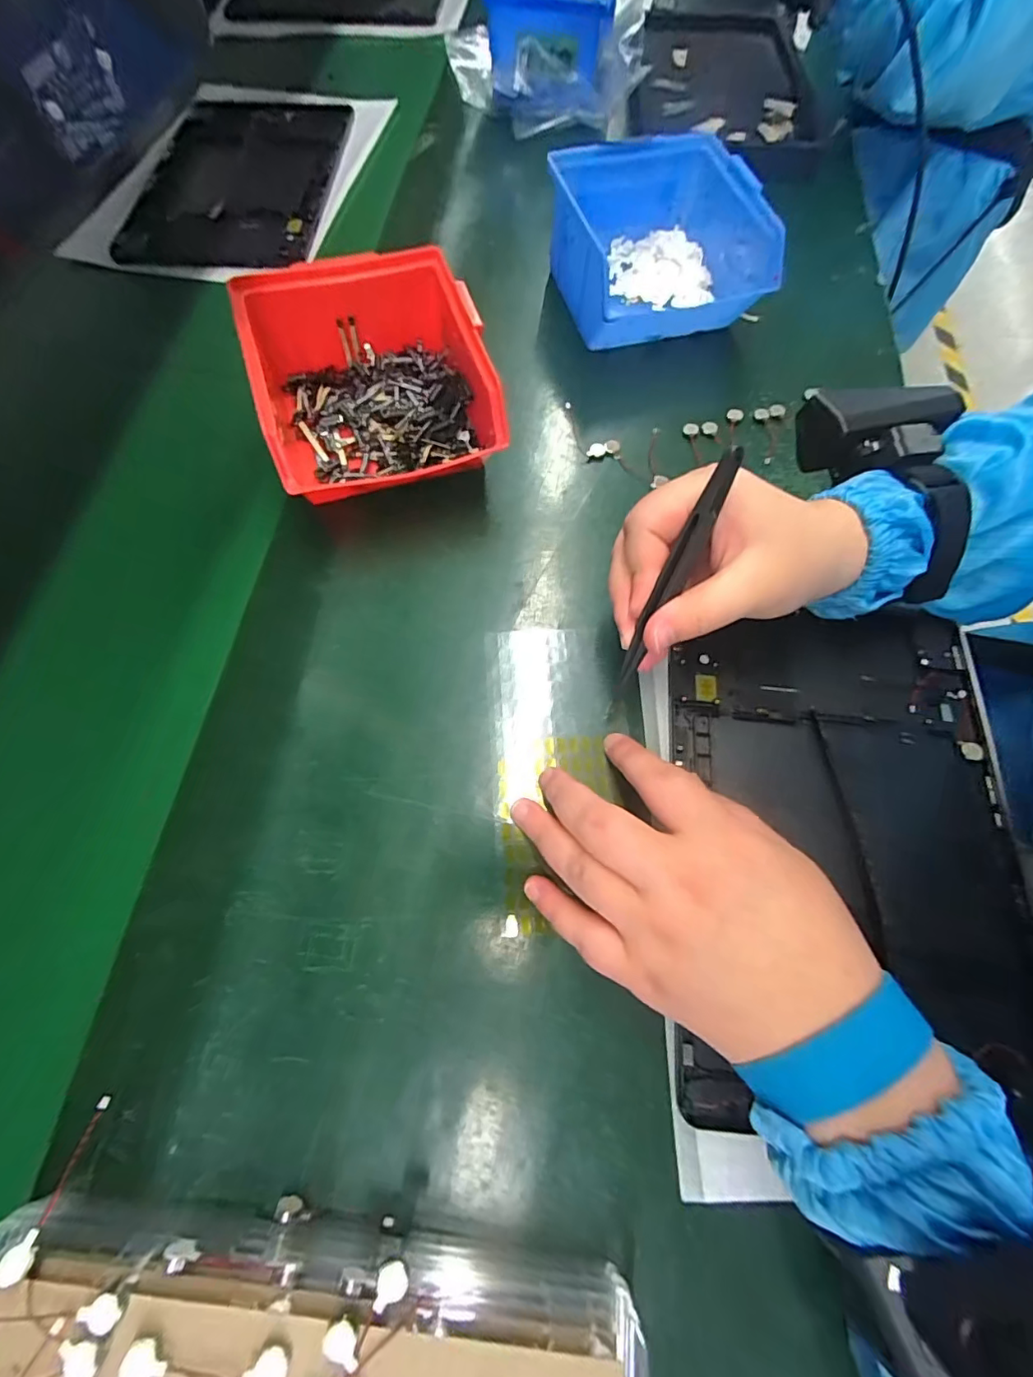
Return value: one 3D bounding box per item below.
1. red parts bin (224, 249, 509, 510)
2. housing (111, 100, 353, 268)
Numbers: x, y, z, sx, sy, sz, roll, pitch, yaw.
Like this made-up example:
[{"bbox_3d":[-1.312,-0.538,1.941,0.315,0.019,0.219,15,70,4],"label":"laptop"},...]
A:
[{"bbox_3d":[-0.081,-0.169,0.301,0.127,0.072,0.134,-16,69,-7],"label":"red parts bin"},{"bbox_3d":[-0.242,-0.447,0.460,0.151,0.015,0.242,3,66,4],"label":"housing"}]

